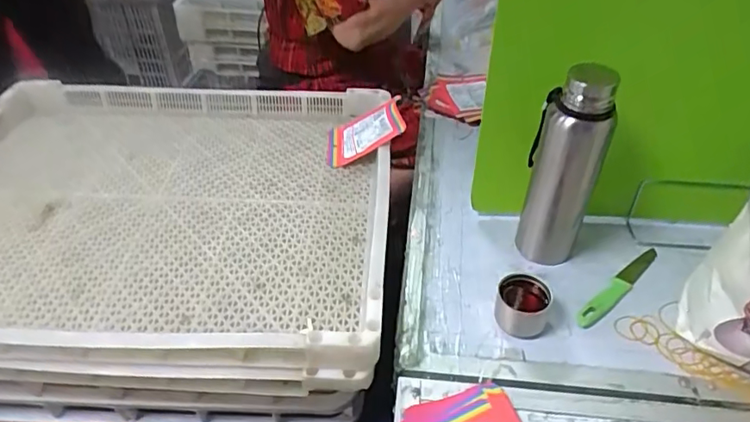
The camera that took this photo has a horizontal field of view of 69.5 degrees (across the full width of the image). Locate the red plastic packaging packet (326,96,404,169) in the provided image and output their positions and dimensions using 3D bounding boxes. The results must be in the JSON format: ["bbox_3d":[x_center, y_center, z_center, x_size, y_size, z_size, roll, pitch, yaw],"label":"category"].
[{"bbox_3d":[-0.020,-0.123,0.865,0.147,0.019,0.090,-23,52,32],"label":"red plastic packaging packet"}]

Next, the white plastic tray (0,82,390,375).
[{"bbox_3d":[-0.311,-0.018,0.781,0.653,0.098,0.518,1,41,3],"label":"white plastic tray"}]

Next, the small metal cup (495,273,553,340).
[{"bbox_3d":[0.174,0.111,0.636,0.061,0.057,0.051,13,43,15],"label":"small metal cup"}]

